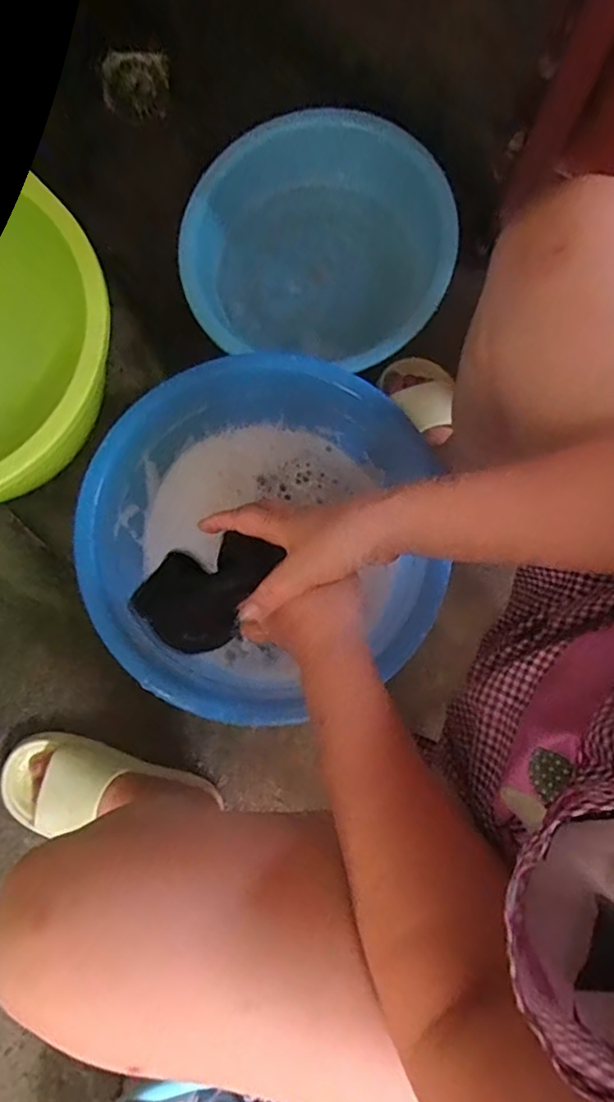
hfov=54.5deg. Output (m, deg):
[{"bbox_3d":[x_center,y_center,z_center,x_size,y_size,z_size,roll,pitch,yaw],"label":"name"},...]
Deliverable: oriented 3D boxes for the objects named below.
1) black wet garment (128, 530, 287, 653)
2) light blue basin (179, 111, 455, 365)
[{"bbox_3d":[-0.073,0.031,0.462,0.132,0.025,0.077,-33,83,24],"label":"black wet garment"},{"bbox_3d":[0.016,-0.397,0.793,0.330,0.129,0.345,34,82,6],"label":"light blue basin"}]

